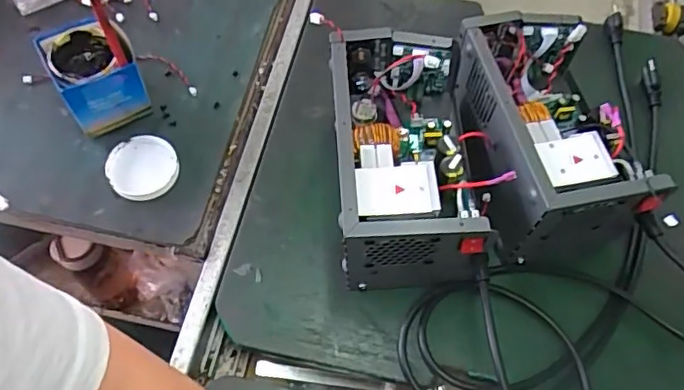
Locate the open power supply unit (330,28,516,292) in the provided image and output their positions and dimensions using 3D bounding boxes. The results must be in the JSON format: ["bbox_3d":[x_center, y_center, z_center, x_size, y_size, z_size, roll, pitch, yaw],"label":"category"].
[{"bbox_3d":[0.072,-0.035,0.650,0.161,0.162,0.254,-2,62,-3],"label":"open power supply unit"}]

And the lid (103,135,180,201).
[{"bbox_3d":[-0.252,-0.035,0.720,0.084,0.015,0.085,1,62,-2],"label":"lid"}]

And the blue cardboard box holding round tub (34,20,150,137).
[{"bbox_3d":[-0.312,-0.154,0.724,0.096,0.111,0.097,-24,65,-14],"label":"blue cardboard box holding round tub"}]

